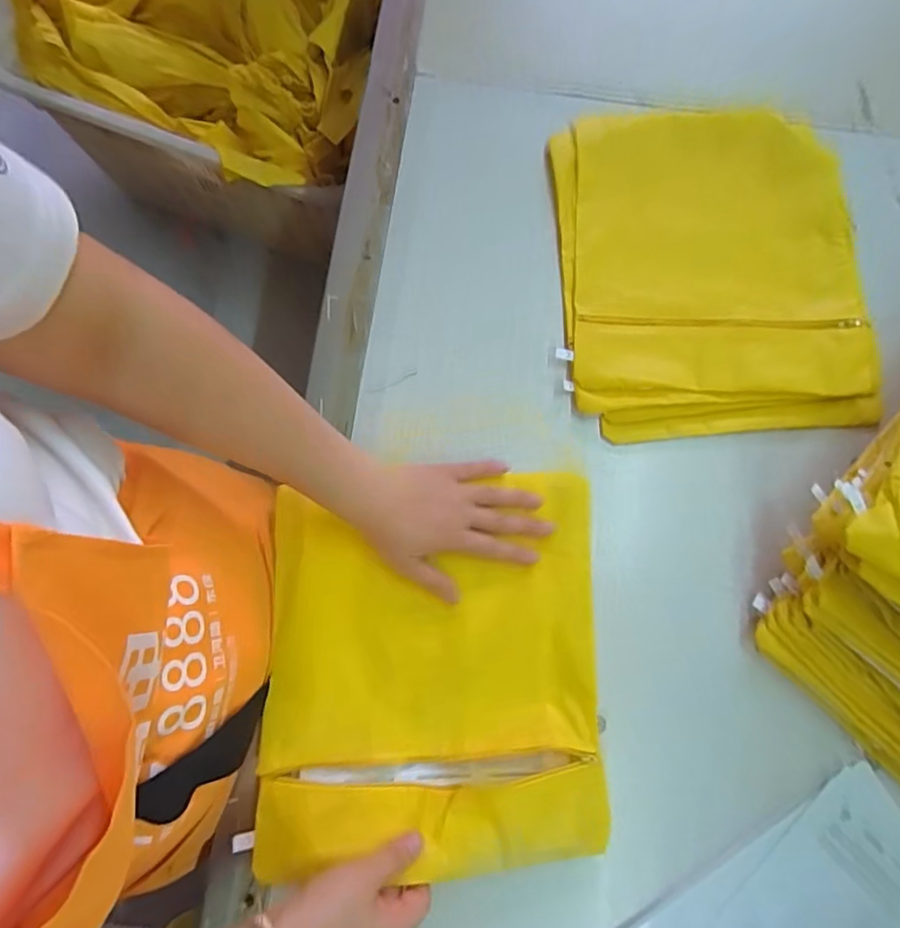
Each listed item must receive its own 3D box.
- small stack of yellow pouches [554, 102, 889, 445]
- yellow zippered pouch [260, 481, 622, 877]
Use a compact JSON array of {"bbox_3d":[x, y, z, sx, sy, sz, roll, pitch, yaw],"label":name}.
[{"bbox_3d":[0.247,-0.190,0.525,0.282,0.021,0.330,0,77,-1],"label":"small stack of yellow pouches"},{"bbox_3d":[-0.013,0.154,0.435,0.256,0.028,0.287,0,77,-1],"label":"yellow zippered pouch"}]

